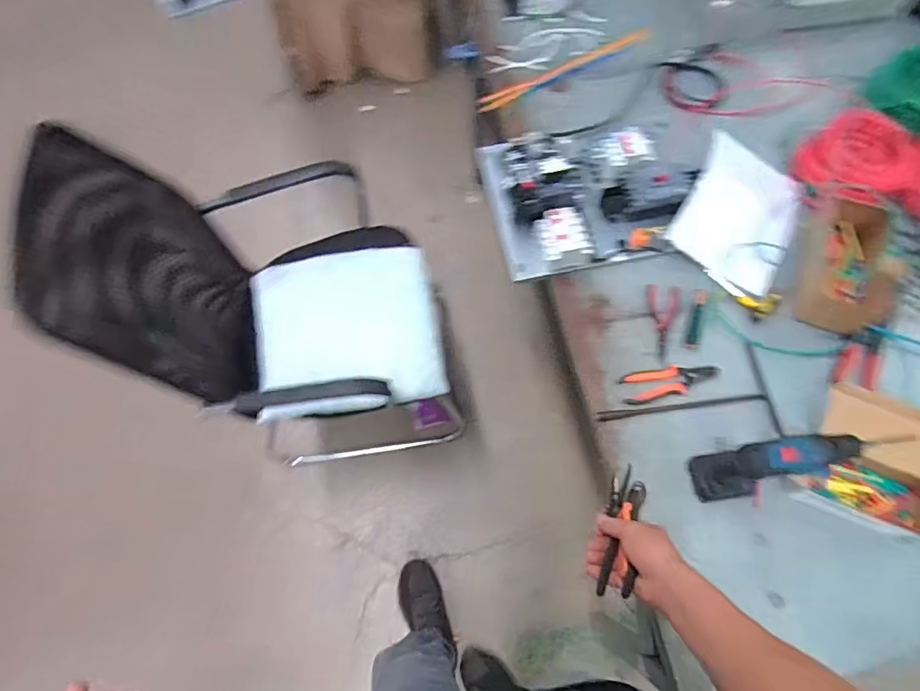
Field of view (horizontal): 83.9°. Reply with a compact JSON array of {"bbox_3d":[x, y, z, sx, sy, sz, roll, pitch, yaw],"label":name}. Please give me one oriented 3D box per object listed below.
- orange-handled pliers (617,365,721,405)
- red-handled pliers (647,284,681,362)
[{"bbox_3d":[0.369,0.061,0.896,0.171,0.013,0.055,-10,68,-3],"label":"orange-handled pliers"},{"bbox_3d":[0.371,-0.043,0.935,0.057,0.013,0.136,4,83,3],"label":"red-handled pliers"}]

